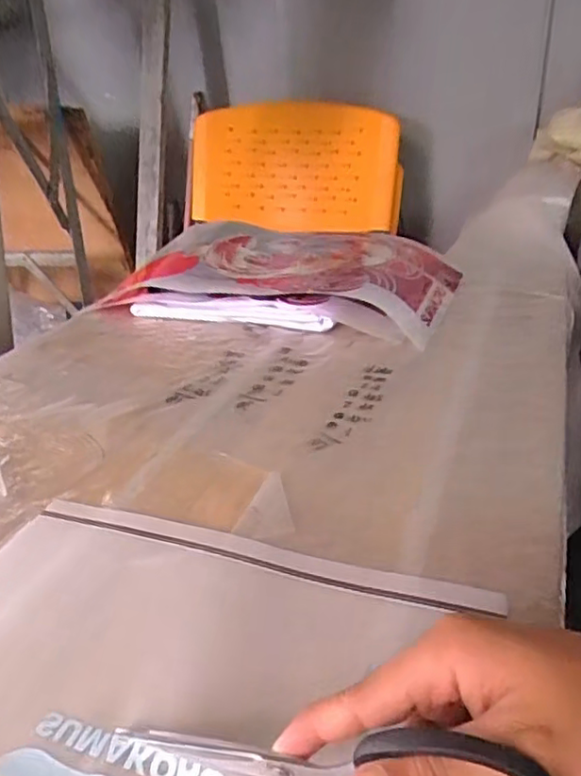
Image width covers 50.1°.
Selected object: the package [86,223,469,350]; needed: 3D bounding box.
[{"bbox_3d":[-0.002,-0.145,0.774,0.392,0.051,0.260,8,31,22],"label":"package"}]

